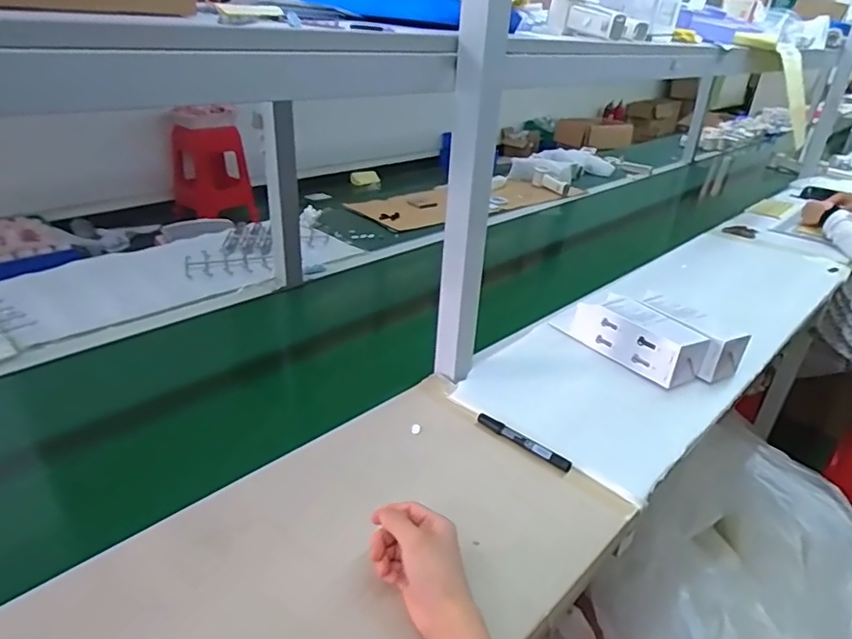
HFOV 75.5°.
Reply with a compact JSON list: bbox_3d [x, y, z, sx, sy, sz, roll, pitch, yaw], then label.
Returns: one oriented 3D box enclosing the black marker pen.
[{"bbox_3d":[0.122,0.153,0.697,0.132,0.014,0.015,26,36,35],"label":"black marker pen"}]

